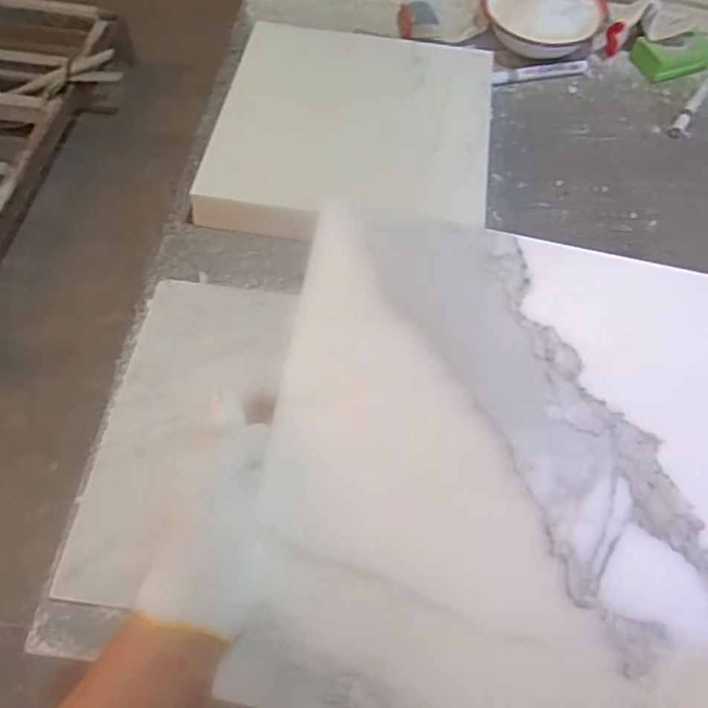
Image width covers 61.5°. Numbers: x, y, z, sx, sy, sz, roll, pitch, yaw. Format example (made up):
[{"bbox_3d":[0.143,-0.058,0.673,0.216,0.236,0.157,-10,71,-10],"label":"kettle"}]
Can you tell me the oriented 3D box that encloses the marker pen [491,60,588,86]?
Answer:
[{"bbox_3d":[0.248,-0.373,0.787,0.138,0.012,0.017,-11,61,-7],"label":"marker pen"}]

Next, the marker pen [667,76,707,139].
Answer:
[{"bbox_3d":[0.441,-0.325,0.770,0.017,0.016,0.142,32,67,16],"label":"marker pen"}]

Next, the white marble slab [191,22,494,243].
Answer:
[{"bbox_3d":[0.003,-0.261,0.683,0.300,0.047,0.318,9,61,4],"label":"white marble slab"}]

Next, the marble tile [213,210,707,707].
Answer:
[{"bbox_3d":[0.097,0.085,0.343,0.292,0.009,0.294,12,89,4],"label":"marble tile"}]

